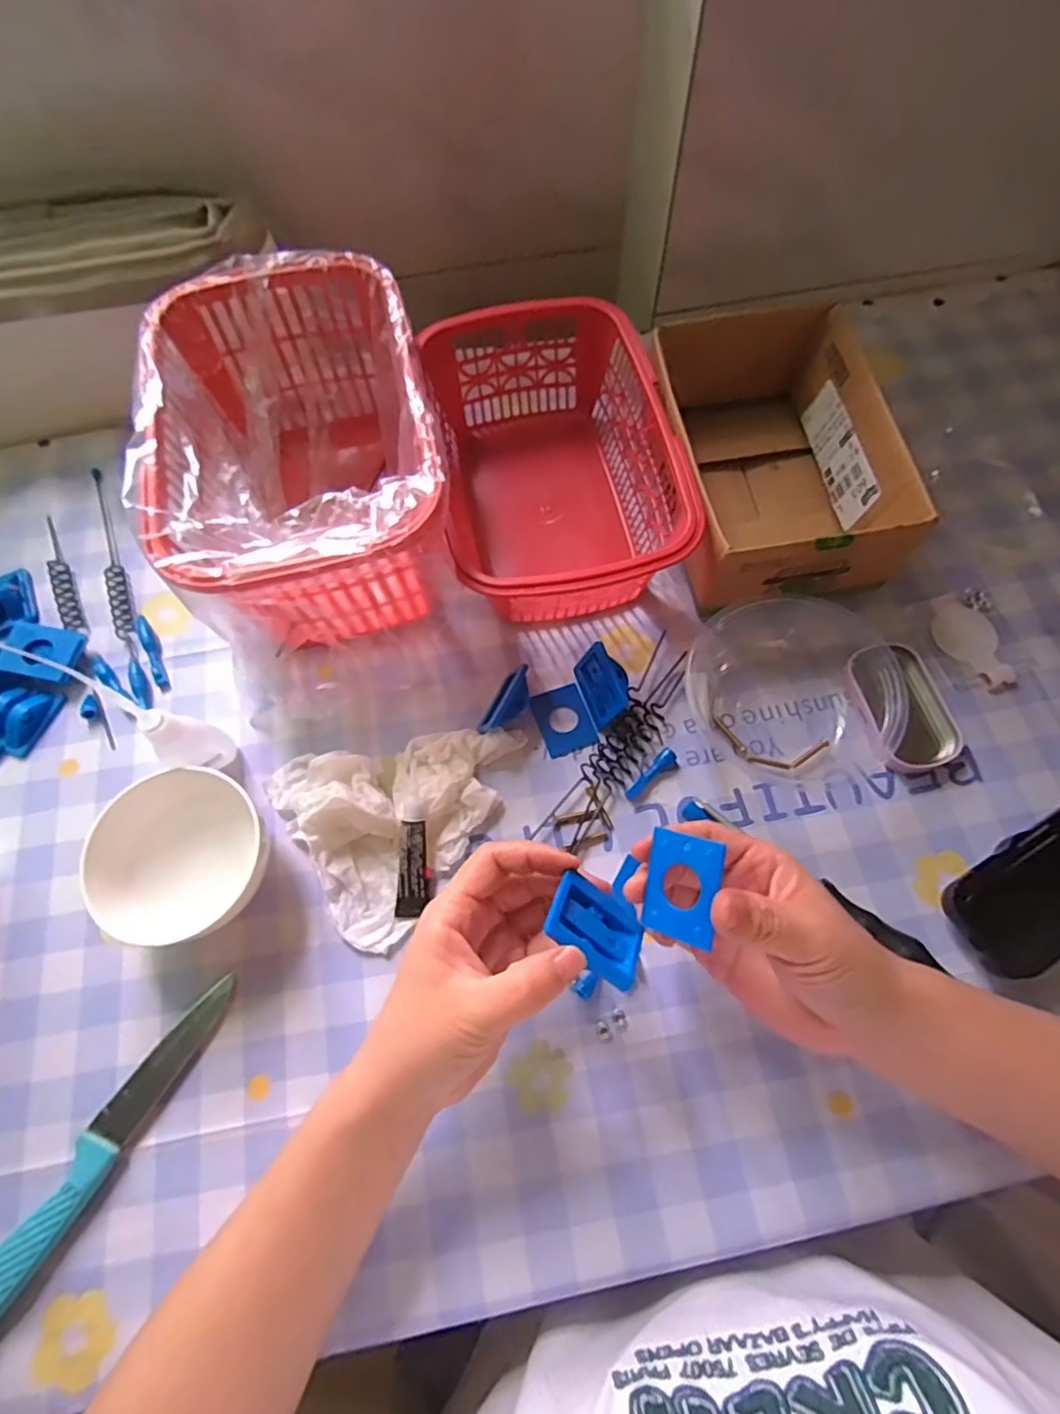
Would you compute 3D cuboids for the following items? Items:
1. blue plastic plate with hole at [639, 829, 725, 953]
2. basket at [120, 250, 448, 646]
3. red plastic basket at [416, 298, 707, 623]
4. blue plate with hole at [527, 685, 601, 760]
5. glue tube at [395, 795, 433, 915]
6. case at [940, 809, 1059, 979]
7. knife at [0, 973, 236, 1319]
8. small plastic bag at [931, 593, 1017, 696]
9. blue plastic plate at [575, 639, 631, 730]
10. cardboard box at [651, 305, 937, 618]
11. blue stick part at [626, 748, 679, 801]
[{"bbox_3d":[0.060,0.072,0.253,0.030,0.004,0.039,8,86,45],"label":"blue plastic plate with hole"},{"bbox_3d":[-0.133,-0.148,0.396,0.153,0.116,0.225,-11,69,-3],"label":"basket"},{"bbox_3d":[0.018,-0.154,0.418,0.137,0.076,0.213,-10,68,-2],"label":"red plastic basket"},{"bbox_3d":[0.021,0.008,0.394,0.031,0.004,0.043,-19,69,-6],"label":"blue plate with hole"},{"bbox_3d":[-0.064,0.083,0.352,0.020,0.009,0.064,-1,88,1],"label":"glue tube"},{"bbox_3d":[0.270,0.096,0.336,0.111,0.026,0.055,-26,70,-8],"label":"case"},{"bbox_3d":[-0.211,0.216,0.307,0.024,0.017,0.180,32,73,13],"label":"knife"},{"bbox_3d":[0.279,-0.041,0.402,0.037,0.007,0.069,-14,69,-4],"label":"small plastic bag"},{"bbox_3d":[0.047,-0.014,0.389,0.017,0.031,0.045,-11,68,-39],"label":"blue plastic plate"},{"bbox_3d":[0.154,-0.164,0.418,0.127,0.070,0.192,-9,68,-2],"label":"cardboard box"},{"bbox_3d":[0.072,0.038,0.373,0.039,0.010,0.011,-38,72,-12],"label":"blue stick part"}]

